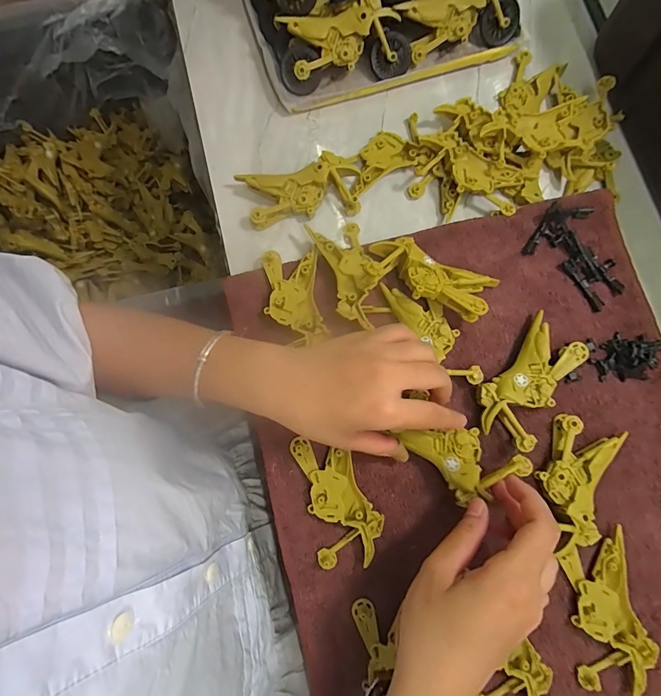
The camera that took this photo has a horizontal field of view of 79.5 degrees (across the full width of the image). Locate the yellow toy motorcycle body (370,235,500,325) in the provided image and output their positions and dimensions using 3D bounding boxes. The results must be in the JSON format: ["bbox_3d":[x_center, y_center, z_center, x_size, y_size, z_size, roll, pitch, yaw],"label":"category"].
[{"bbox_3d":[0.079,-0.057,0.321,0.099,0.034,0.042,24,81,5],"label":"yellow toy motorcycle body"}]

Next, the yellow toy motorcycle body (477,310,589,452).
[{"bbox_3d":[0.152,0.027,0.310,0.052,0.022,0.094,34,82,7],"label":"yellow toy motorcycle body"}]

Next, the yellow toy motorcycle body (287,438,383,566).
[{"bbox_3d":[0.006,0.113,0.304,0.051,0.009,0.093,-15,80,-2],"label":"yellow toy motorcycle body"}]

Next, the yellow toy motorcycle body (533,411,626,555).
[{"bbox_3d":[0.182,0.098,0.297,0.045,0.021,0.096,25,81,6],"label":"yellow toy motorcycle body"}]

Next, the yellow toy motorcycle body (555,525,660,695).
[{"bbox_3d":[0.197,0.188,0.285,0.050,0.014,0.097,-8,79,0],"label":"yellow toy motorcycle body"}]

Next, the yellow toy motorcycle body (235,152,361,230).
[{"bbox_3d":[-0.023,-0.137,0.346,0.100,0.025,0.048,-14,80,-1],"label":"yellow toy motorcycle body"}]

